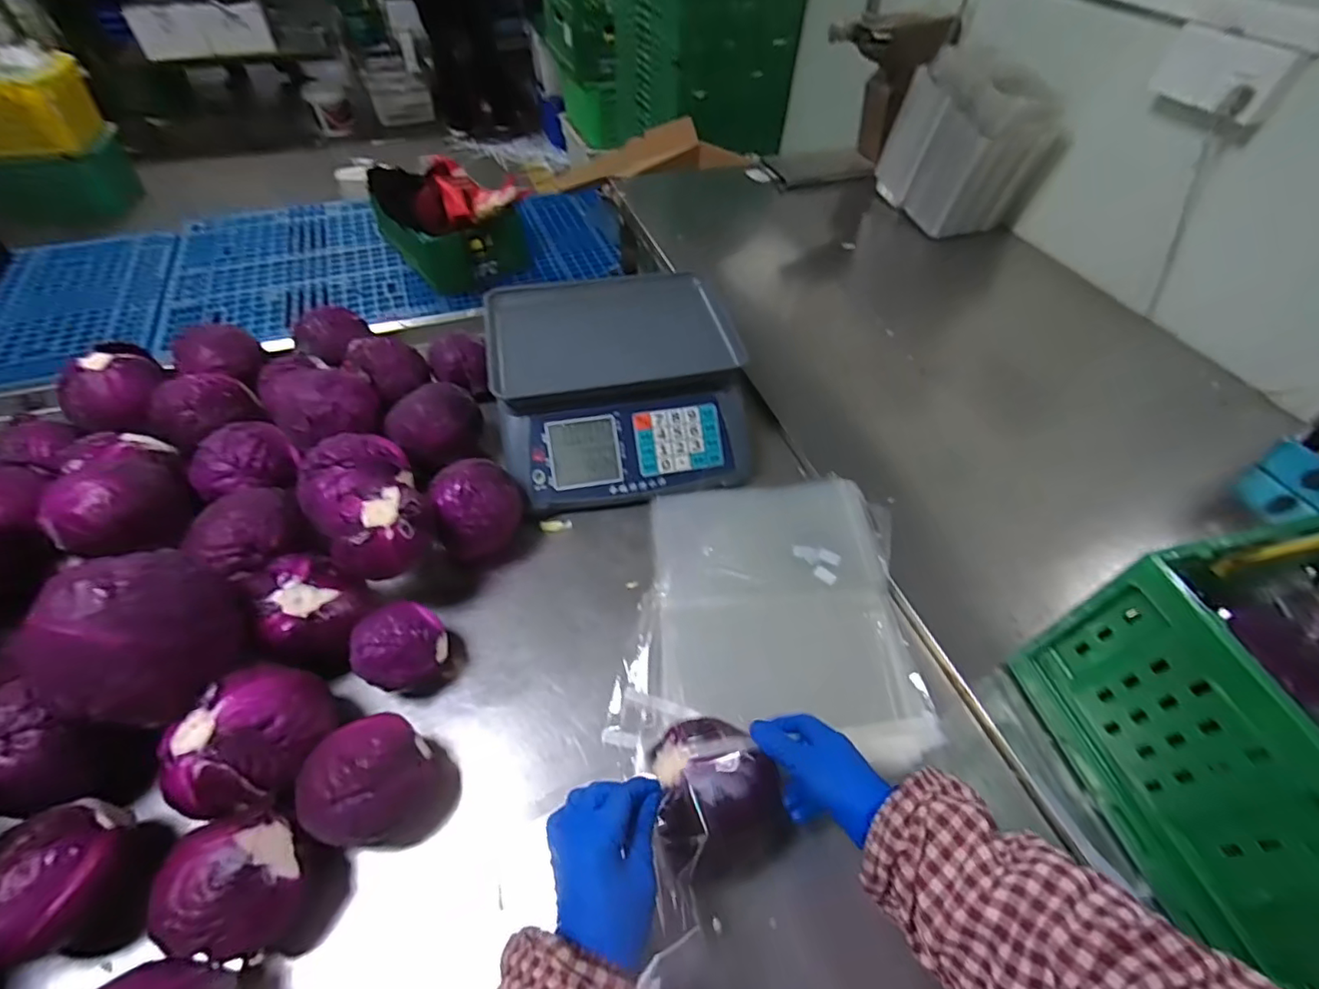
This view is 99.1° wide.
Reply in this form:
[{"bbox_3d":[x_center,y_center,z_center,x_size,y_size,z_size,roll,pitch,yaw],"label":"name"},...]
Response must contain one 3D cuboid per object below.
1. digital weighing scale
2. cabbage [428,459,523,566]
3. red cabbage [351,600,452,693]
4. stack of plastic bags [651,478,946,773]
[{"bbox_3d":[-0.064,-0.168,0.802,0.329,0.118,0.357,-9,52,-10],"label":"digital weighing scale"},{"bbox_3d":[-0.210,0.029,0.668,0.094,0.114,0.097,-14,53,-14],"label":"cabbage"},{"bbox_3d":[-0.262,0.156,0.573,0.082,0.082,0.075,1,51,-2],"label":"red cabbage"},{"bbox_3d":[0.141,0.119,0.652,0.288,0.027,0.326,3,51,-1],"label":"stack of plastic bags"}]

